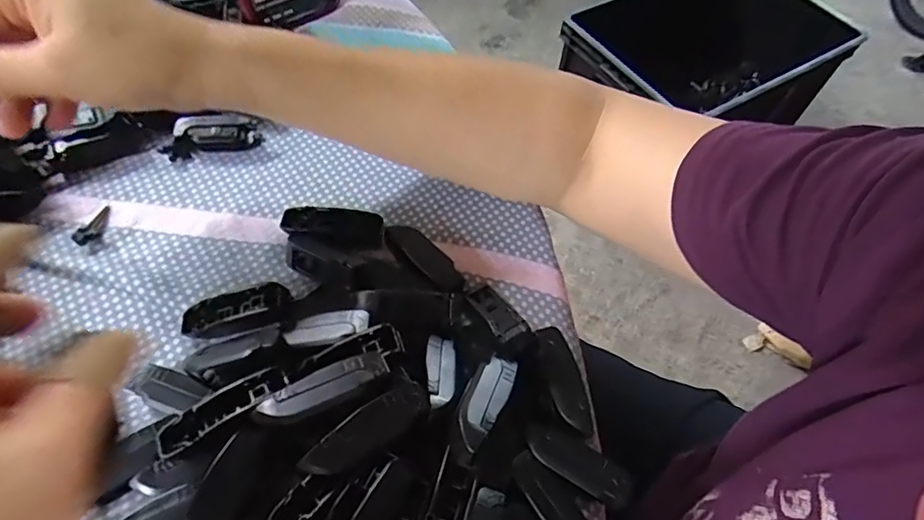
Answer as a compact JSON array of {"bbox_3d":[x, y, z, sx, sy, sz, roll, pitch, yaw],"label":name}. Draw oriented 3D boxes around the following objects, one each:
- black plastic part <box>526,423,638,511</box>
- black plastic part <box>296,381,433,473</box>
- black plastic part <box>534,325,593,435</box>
[{"bbox_3d":[0.053,0.091,0.247,0.051,0.004,0.018,30,61,12],"label":"black plastic part"},{"bbox_3d":[-0.037,0.069,0.220,0.053,0.012,0.017,-30,66,-21],"label":"black plastic part"},{"bbox_3d":[0.050,0.058,0.269,0.022,0.004,0.052,-14,66,-30],"label":"black plastic part"}]

